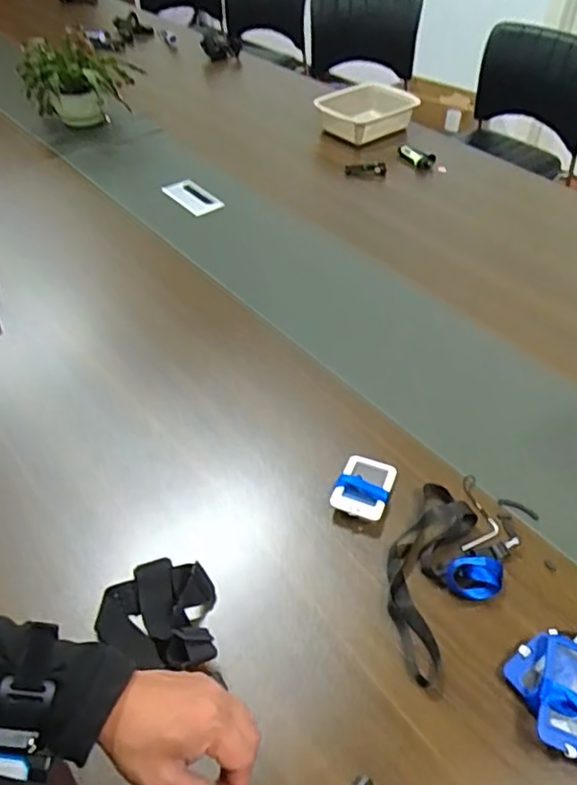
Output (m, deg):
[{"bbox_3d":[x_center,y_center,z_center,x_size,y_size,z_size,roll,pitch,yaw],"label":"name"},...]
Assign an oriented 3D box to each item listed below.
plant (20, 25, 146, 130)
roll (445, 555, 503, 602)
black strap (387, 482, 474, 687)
[{"bbox_3d":[-0.559,-0.835,1.642,0.288,0.218,0.232,-16,47,-14],"label":"plant"},{"bbox_3d":[0.227,0.223,0.739,0.068,0.027,0.049,2,46,3],"label":"roll"},{"bbox_3d":[0.168,0.212,0.747,0.085,0.038,0.253,16,48,16],"label":"black strap"}]

